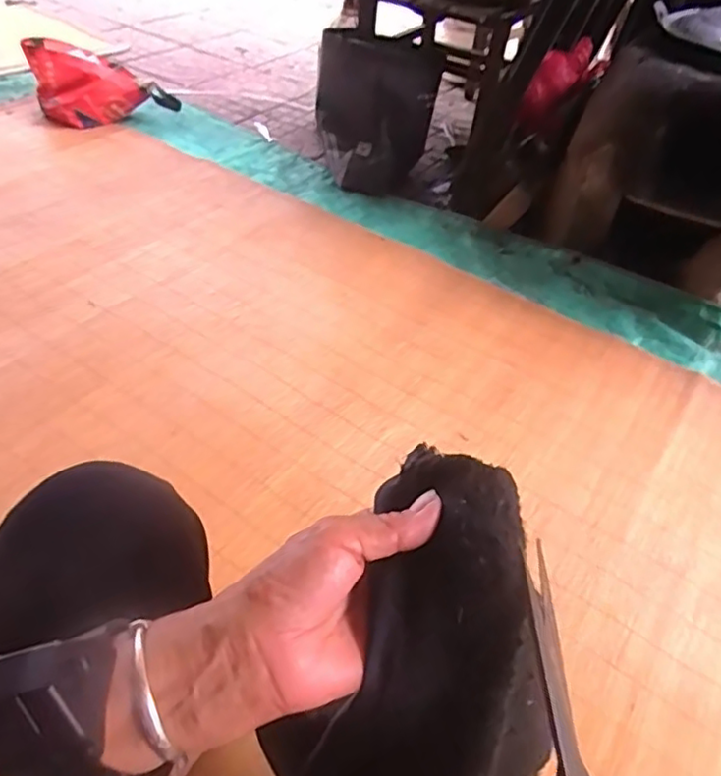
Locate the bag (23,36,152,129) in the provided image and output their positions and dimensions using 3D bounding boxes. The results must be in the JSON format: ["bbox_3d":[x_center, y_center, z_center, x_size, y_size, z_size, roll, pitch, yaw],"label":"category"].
[{"bbox_3d":[-0.710,-0.794,1.632,0.189,0.168,0.227,33,50,24],"label":"bag"}]

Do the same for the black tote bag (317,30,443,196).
[{"bbox_3d":[0.037,-0.689,1.545,0.273,0.302,0.254,12,44,5],"label":"black tote bag"}]

